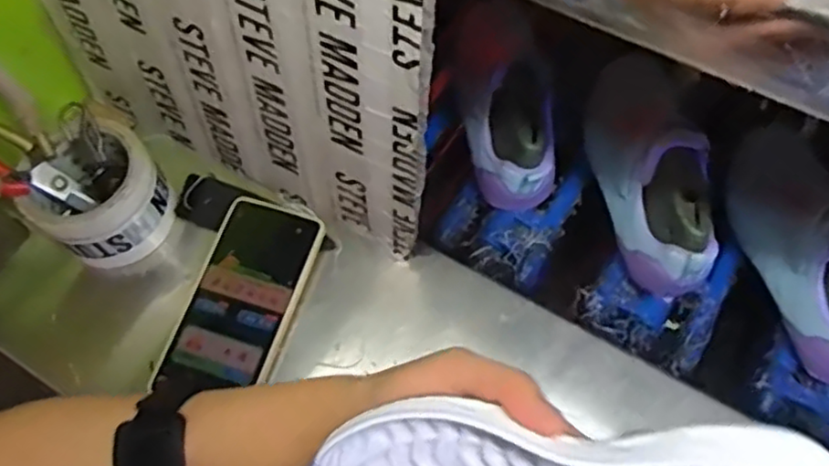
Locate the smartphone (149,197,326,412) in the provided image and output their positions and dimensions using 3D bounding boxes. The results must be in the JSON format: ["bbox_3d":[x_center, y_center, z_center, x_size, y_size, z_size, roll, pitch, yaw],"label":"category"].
[{"bbox_3d":[-0.129,0.049,0.520,0.080,0.011,0.154,15,69,9],"label":"smartphone"}]

